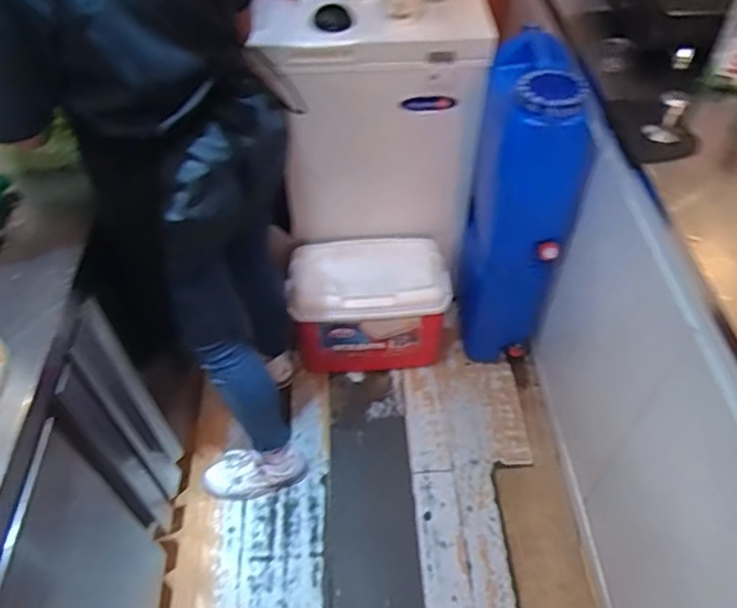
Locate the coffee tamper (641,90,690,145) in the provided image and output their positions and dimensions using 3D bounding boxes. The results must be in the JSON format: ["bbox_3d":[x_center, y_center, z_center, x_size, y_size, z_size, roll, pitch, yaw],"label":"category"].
[{"bbox_3d":[0.500,-0.311,0.993,0.057,0.073,0.051,30,57,24],"label":"coffee tamper"}]

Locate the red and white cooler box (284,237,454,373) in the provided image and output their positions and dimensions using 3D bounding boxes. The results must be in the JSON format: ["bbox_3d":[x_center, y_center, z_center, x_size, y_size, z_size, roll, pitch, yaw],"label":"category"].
[{"bbox_3d":[0.006,0.013,1.596,0.400,0.321,0.222,-2,51,0],"label":"red and white cooler box"}]

